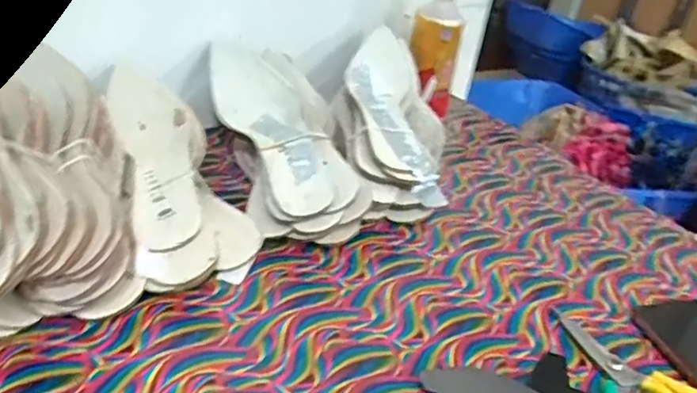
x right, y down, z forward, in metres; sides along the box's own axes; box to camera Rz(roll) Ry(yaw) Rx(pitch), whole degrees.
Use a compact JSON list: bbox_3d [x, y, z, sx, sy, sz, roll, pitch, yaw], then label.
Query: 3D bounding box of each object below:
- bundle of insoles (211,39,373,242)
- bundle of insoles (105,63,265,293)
[{"bbox_3d":[-0.059,-0.073,0.627,0.123,0.058,0.281,-7,48,-24],"label":"bundle of insoles"},{"bbox_3d":[-0.168,-0.035,0.572,0.105,0.042,0.298,-9,48,-27],"label":"bundle of insoles"}]

